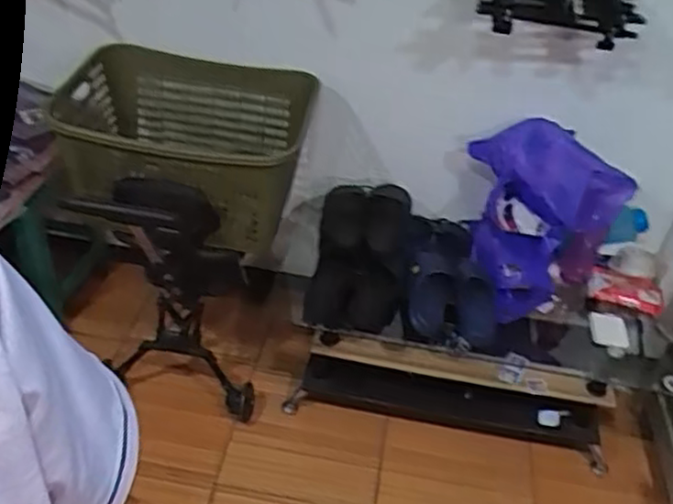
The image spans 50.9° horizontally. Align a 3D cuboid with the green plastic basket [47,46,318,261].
[{"bbox_3d":[-0.345,-0.254,1.685,0.544,0.272,0.464,5,38,-1],"label":"green plastic basket"}]

